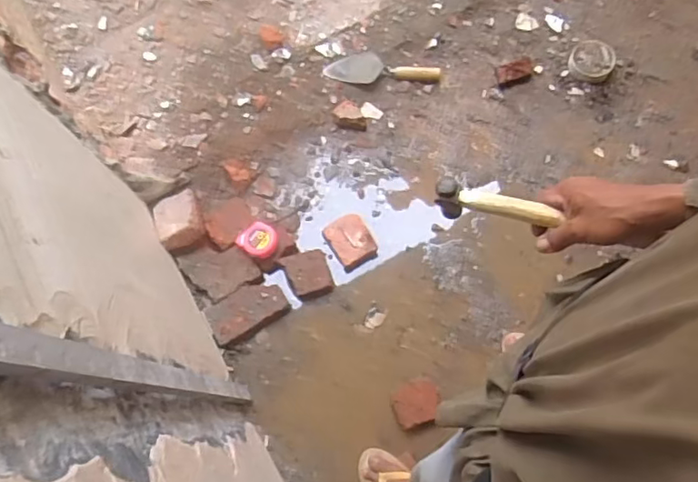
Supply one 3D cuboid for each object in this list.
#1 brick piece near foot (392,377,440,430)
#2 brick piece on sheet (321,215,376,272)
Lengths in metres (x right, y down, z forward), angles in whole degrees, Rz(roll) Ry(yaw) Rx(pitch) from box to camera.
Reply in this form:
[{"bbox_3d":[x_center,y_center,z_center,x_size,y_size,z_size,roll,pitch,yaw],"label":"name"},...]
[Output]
[{"bbox_3d":[0.158,0.377,1.331,0.113,0.047,0.108,-14,72,-2],"label":"brick piece near foot"},{"bbox_3d":[0.004,-0.003,1.474,0.113,0.033,0.136,-31,77,-7],"label":"brick piece on sheet"}]

